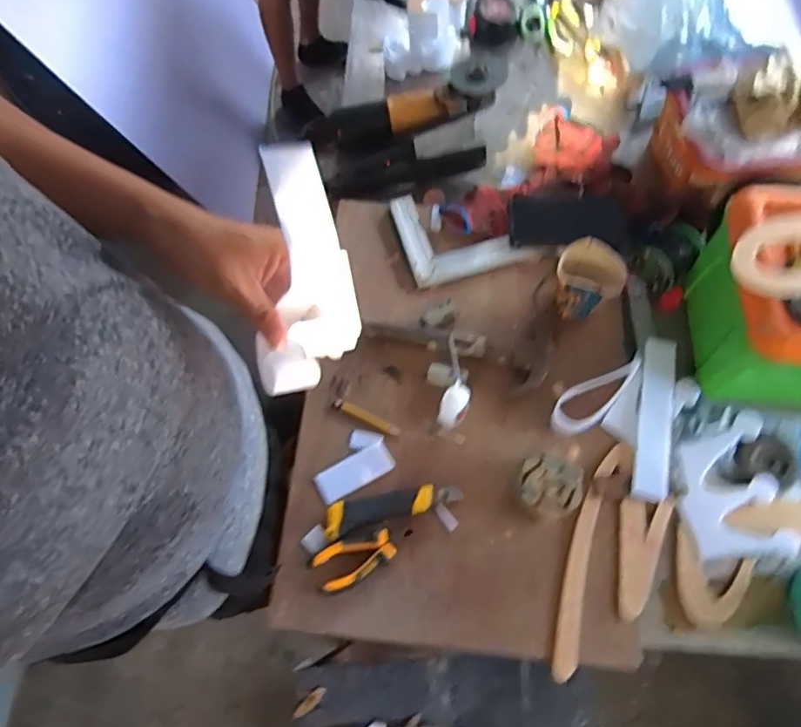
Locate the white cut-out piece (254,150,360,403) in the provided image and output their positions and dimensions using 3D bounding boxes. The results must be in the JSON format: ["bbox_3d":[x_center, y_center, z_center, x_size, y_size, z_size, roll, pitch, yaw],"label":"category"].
[{"bbox_3d":[-0.072,-0.056,0.441,0.091,0.201,0.045,14,34,9],"label":"white cut-out piece"}]

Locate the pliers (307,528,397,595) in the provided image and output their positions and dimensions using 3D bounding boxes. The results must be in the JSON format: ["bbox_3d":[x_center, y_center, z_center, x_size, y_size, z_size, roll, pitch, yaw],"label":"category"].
[{"bbox_3d":[-0.054,0.229,0.670,0.096,0.011,0.052,-22,67,-6],"label":"pliers"}]

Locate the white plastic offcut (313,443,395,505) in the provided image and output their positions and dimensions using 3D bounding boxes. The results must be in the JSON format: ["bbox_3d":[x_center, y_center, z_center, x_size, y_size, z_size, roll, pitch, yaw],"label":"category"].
[{"bbox_3d":[-0.058,0.135,0.716,0.097,0.004,0.042,-27,68,-8],"label":"white plastic offcut"}]

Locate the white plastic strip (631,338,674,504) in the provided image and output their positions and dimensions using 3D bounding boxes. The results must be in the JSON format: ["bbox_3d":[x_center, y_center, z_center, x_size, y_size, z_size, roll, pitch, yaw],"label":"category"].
[{"bbox_3d":[0.320,0.067,0.721,0.041,0.009,0.210,11,68,7],"label":"white plastic strip"}]

